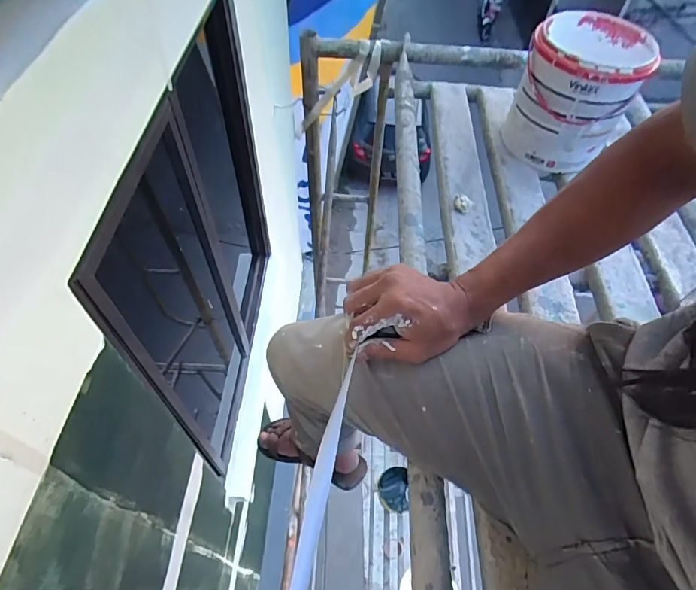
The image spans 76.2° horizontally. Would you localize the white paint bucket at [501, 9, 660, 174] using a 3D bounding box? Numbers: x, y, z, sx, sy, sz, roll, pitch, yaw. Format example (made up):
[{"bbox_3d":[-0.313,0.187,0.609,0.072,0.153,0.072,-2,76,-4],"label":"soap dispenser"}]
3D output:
[{"bbox_3d":[0.382,-0.348,0.763,0.170,0.177,0.194,17,54,9],"label":"white paint bucket"}]

